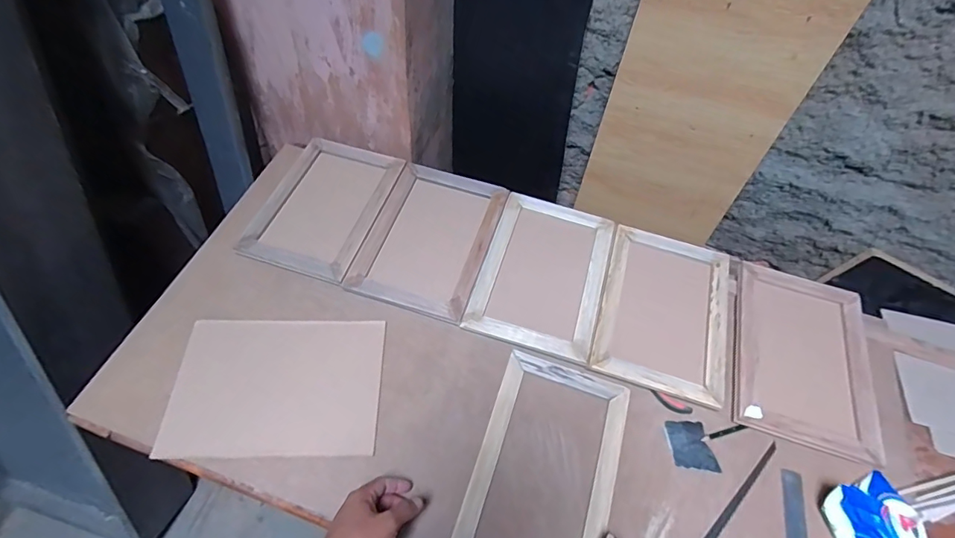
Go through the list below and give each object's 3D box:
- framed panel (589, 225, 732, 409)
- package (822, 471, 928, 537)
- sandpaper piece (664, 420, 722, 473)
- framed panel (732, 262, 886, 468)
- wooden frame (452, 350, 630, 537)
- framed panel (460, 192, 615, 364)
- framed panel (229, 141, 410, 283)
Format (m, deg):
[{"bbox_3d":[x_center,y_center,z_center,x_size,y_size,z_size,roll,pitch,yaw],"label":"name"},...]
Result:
[{"bbox_3d":[0.317,0.063,0.789,0.204,0.016,0.296,18,59,8],"label":"framed panel"},{"bbox_3d":[0.535,0.339,0.619,0.120,0.047,0.116,-13,61,-11],"label":"package"},{"bbox_3d":[0.312,0.259,0.687,0.060,0.010,0.073,-7,60,-2],"label":"sandpaper piece"},{"bbox_3d":[0.536,0.133,0.759,0.225,0.016,0.313,17,59,7],"label":"framed panel"},{"bbox_3d":[0.102,0.268,0.663,0.193,0.013,0.277,18,59,8],"label":"wooden frame"},{"bbox_3d":[0.118,0.001,0.821,0.206,0.011,0.296,16,59,7],"label":"framed panel"},{"bbox_3d":[-0.279,-0.122,0.867,0.198,0.016,0.295,15,59,6],"label":"framed panel"}]

